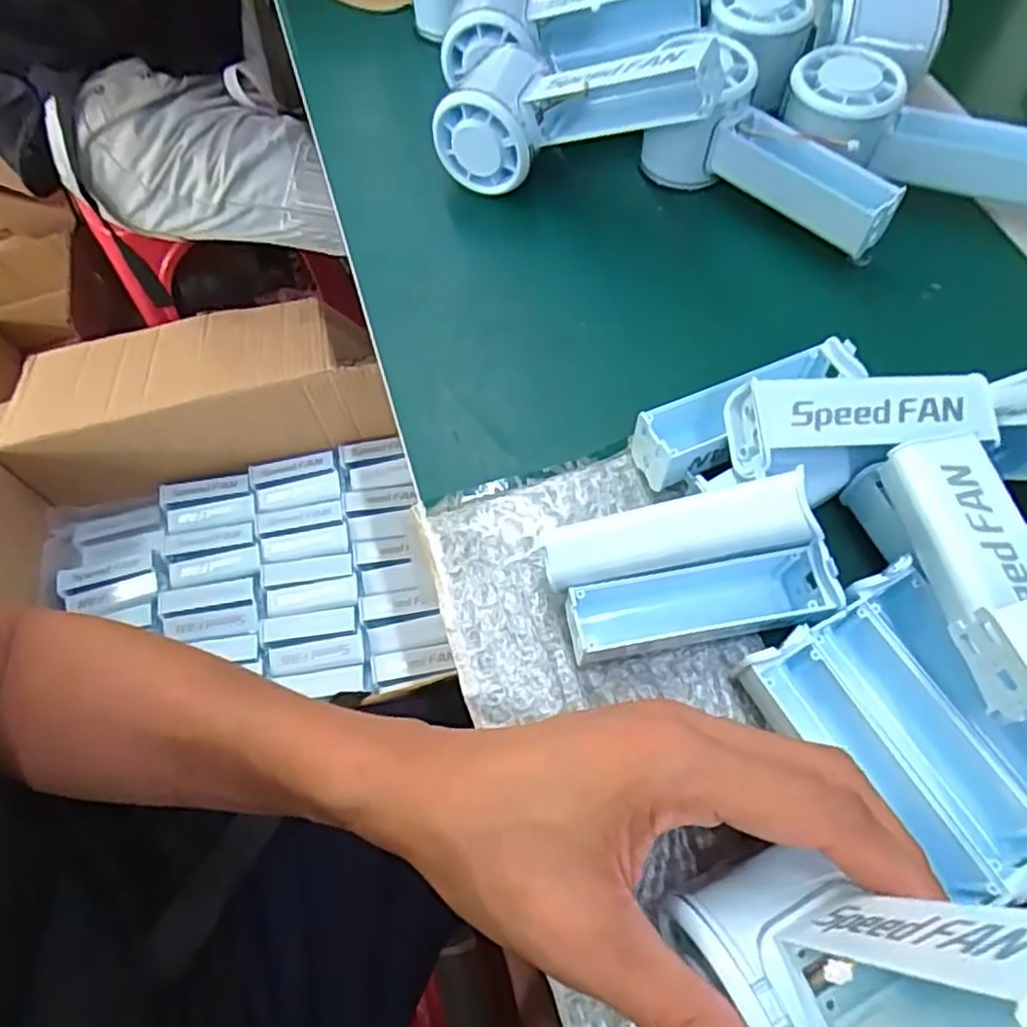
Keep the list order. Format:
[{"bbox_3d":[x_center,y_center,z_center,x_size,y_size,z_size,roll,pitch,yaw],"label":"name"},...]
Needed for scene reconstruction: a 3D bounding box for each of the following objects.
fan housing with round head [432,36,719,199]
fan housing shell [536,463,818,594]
[{"bbox_3d":[0.031,-0.225,0.382,0.154,0.060,0.074,-3,62,19],"label":"fan housing with round head"},{"bbox_3d":[0.060,0.008,0.266,0.097,0.016,0.023,-13,62,13],"label":"fan housing shell"}]

